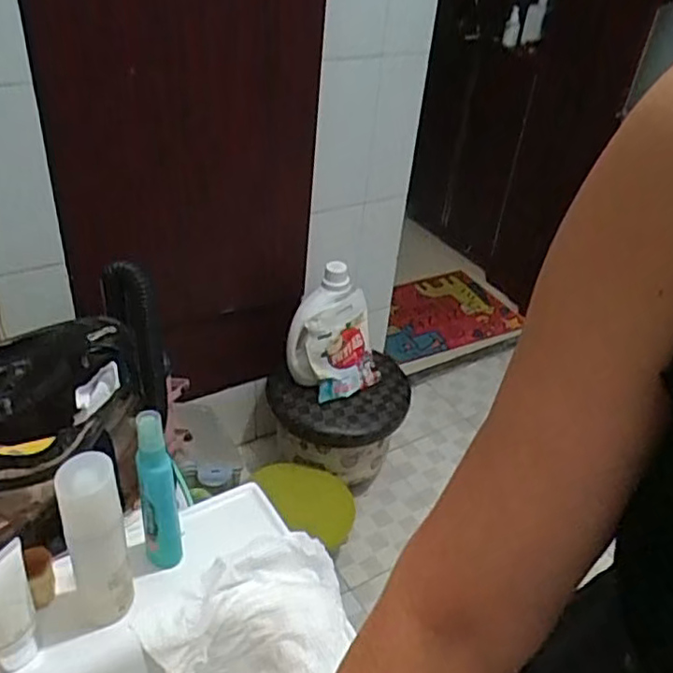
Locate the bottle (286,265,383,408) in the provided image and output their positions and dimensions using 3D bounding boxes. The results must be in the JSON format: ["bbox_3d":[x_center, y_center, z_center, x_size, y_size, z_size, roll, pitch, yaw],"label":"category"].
[{"bbox_3d":[-0.001,0.000,1.422,0.191,0.285,0.083,-13,40,-25],"label":"bottle"}]

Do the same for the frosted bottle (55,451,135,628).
[{"bbox_3d":[-0.188,0.165,0.531,0.041,0.163,0.040,-9,39,-20],"label":"frosted bottle"}]

